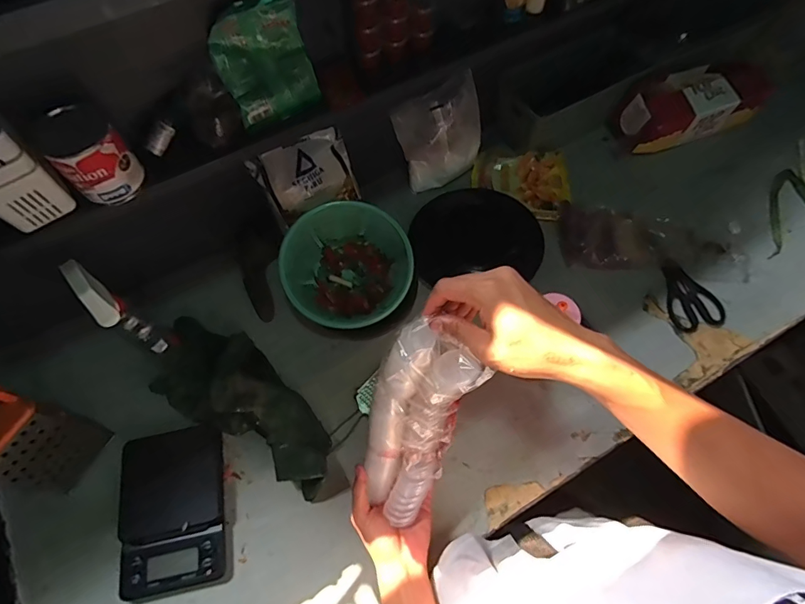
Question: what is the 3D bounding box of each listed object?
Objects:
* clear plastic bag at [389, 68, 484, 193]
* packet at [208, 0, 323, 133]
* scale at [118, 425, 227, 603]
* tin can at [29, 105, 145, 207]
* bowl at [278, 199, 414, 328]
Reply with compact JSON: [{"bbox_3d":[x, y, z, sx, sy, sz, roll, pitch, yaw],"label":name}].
[{"bbox_3d":[0.068,-0.287,0.766,0.150,0.188,0.058,-19,65,-8],"label":"clear plastic bag"},{"bbox_3d":[-0.167,-0.291,0.546,0.108,0.117,0.058,-30,67,-13],"label":"packet"},{"bbox_3d":[-0.304,0.272,0.589,0.127,0.023,0.193,-11,67,-5],"label":"scale"},{"bbox_3d":[-0.341,-0.160,0.489,0.067,0.088,0.069,0,64,1],"label":"tin can"},{"bbox_3d":[-0.084,-0.050,0.694,0.190,0.113,0.168,3,64,3],"label":"bowl"}]

